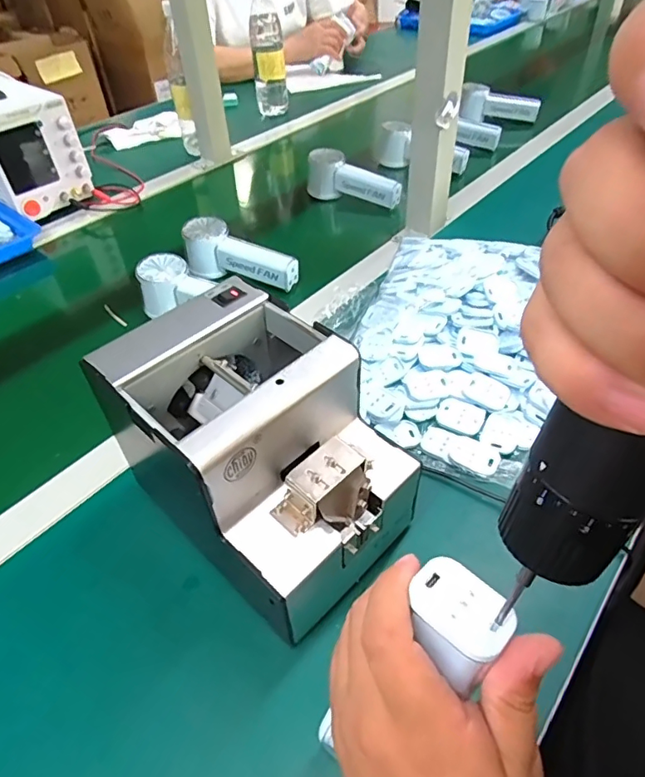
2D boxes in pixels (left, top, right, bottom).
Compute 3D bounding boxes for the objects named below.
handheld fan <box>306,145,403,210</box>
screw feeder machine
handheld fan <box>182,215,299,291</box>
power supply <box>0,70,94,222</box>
[{"bbox_3d":[0.048,-0.316,0.771,0.167,0.059,0.051,21,51,23],"label":"handheld fan"},{"bbox_3d":[-0.039,0.045,0.348,0.175,0.153,0.136,31,55,30],"label":"screw feeder machine"},{"bbox_3d":[-0.098,-0.162,0.624,0.142,0.053,0.051,22,51,24],"label":"handheld fan"},{"bbox_3d":[-0.497,-0.389,0.808,0.257,0.143,0.128,32,55,30],"label":"power supply"}]

